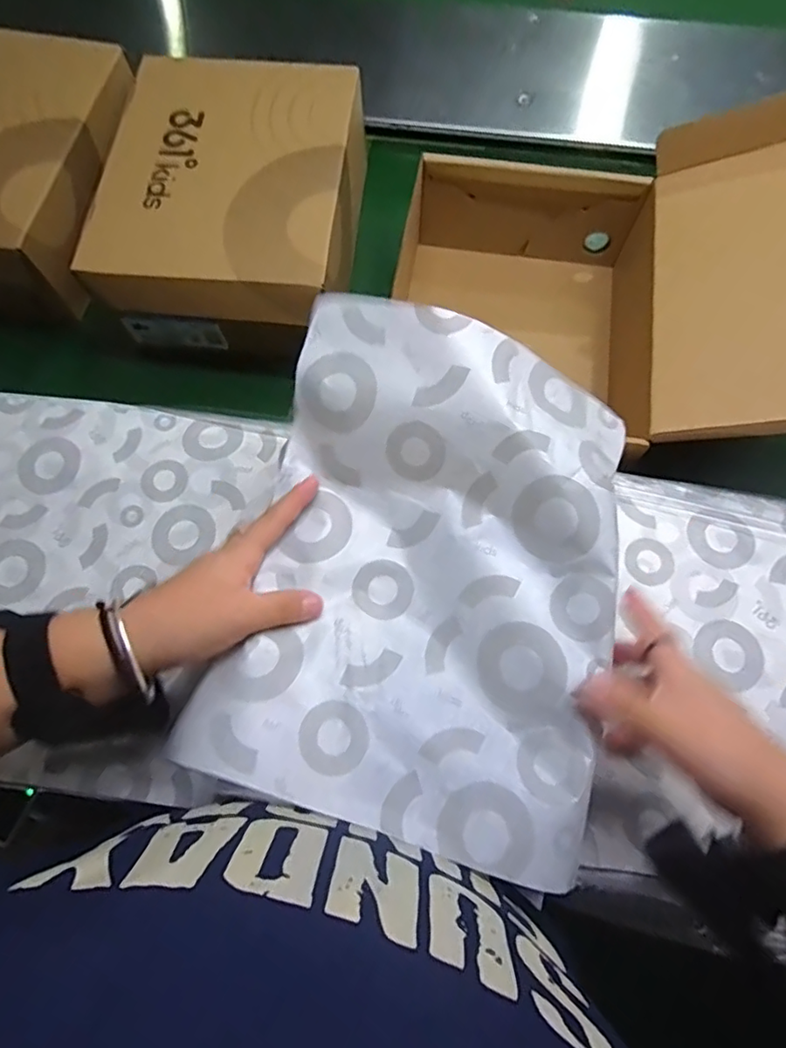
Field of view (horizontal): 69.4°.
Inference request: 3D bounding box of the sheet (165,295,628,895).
[{"bbox_3d":[0.020,0.021,0.312,0.214,0.055,0.273,13,70,5],"label":"sheet"}]

